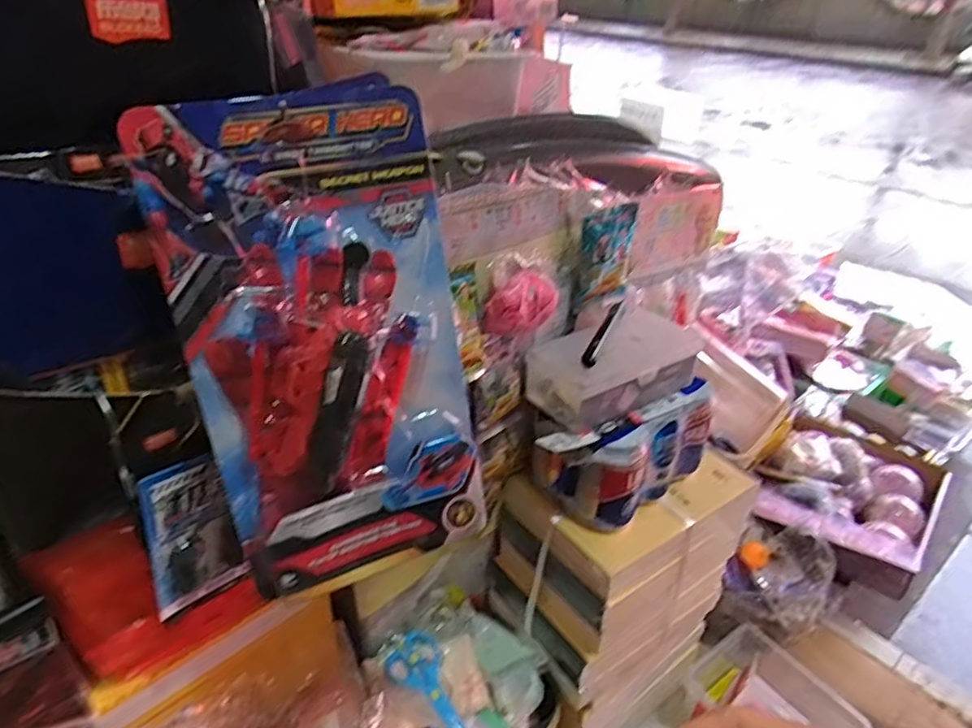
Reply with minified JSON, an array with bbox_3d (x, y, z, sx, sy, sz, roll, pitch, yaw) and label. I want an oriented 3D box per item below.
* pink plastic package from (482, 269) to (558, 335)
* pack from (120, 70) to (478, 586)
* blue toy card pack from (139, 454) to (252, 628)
[{"bbox_3d":[0.035,-0.057,0.603,0.075,0.051,0.020,-20,38,-31],"label":"pink plastic package"},{"bbox_3d":[-0.089,-0.011,0.396,0.172,0.300,0.063,-17,15,-23],"label":"pack"},{"bbox_3d":[-0.208,0.121,0.449,0.062,0.116,0.009,-25,42,-37],"label":"blue toy card pack"}]

